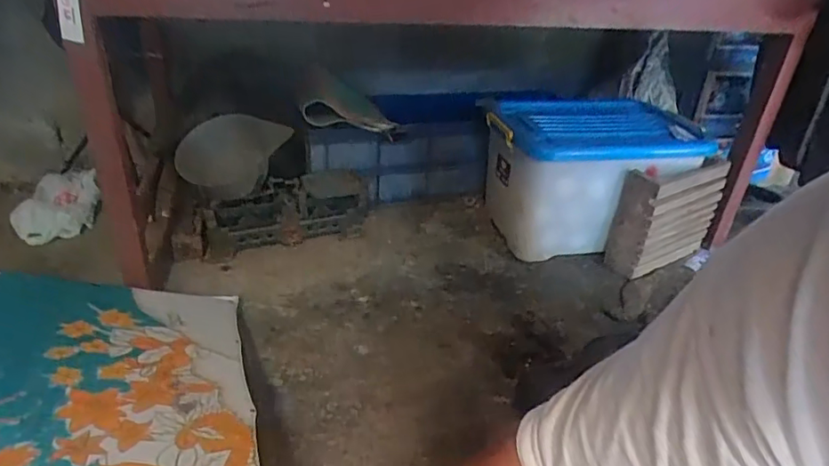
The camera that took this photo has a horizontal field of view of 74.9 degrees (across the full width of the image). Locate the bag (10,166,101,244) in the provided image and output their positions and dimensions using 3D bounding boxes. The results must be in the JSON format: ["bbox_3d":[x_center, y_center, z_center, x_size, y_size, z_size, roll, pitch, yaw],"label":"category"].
[{"bbox_3d":[-1.066,-0.101,1.619,0.215,0.105,0.310,-11,33,-25],"label":"bag"}]

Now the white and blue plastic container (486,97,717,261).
[{"bbox_3d":[0.496,-0.164,1.631,0.585,0.365,0.376,1,30,-6],"label":"white and blue plastic container"}]

